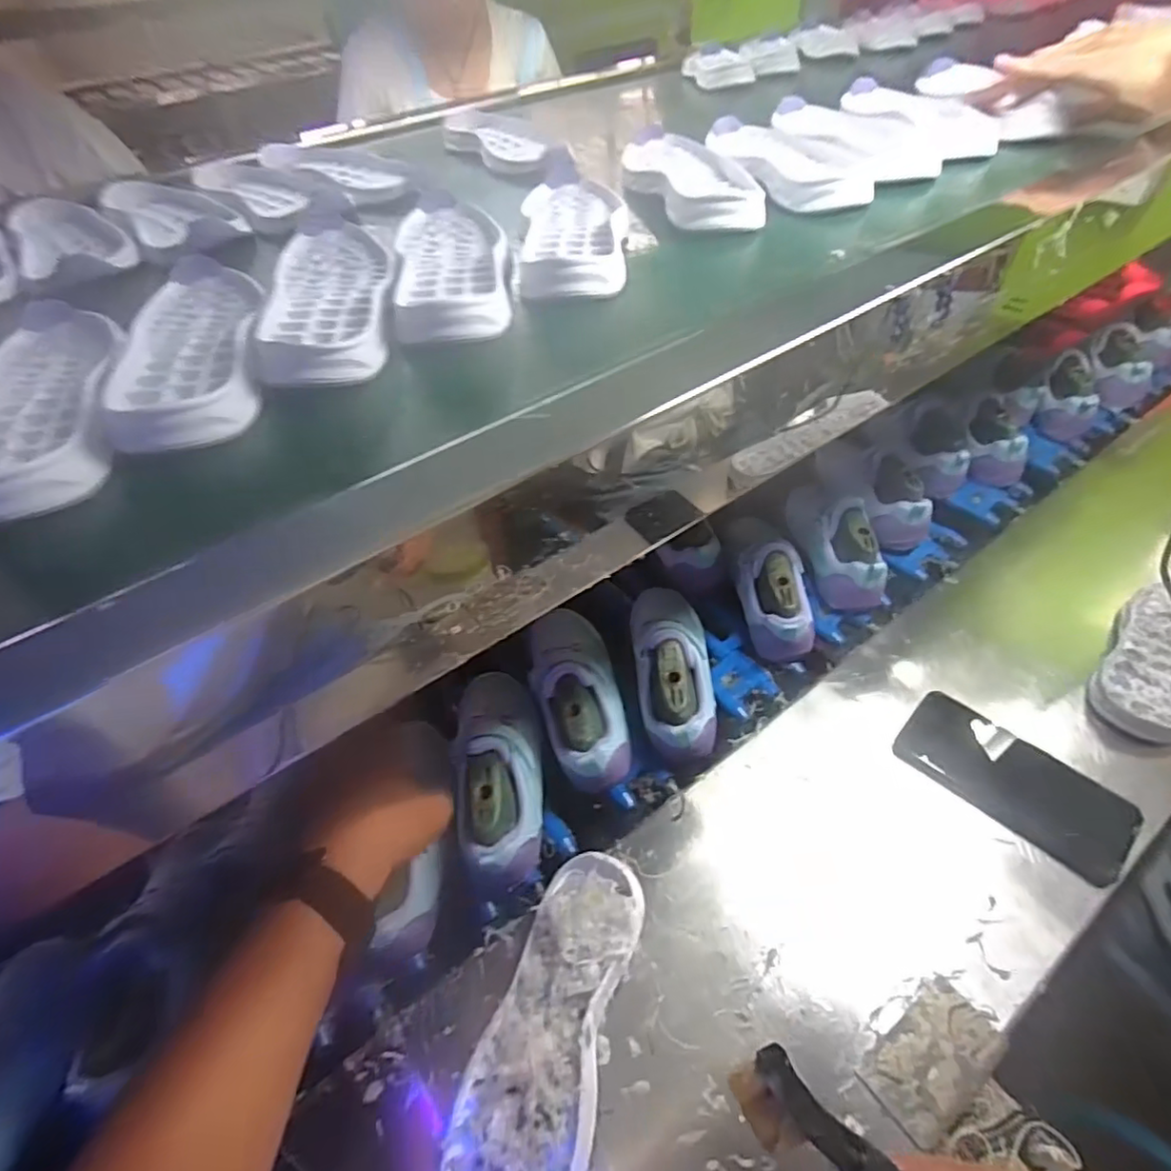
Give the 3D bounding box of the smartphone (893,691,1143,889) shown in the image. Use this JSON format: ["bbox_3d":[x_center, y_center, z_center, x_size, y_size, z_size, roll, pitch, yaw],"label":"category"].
[{"bbox_3d":[0.335,0.152,0.490,0.077,0.013,0.160,-39,58,-20],"label":"smartphone"}]

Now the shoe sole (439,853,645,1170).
[{"bbox_3d":[-0.025,0.280,0.391,0.083,0.040,0.218,9,52,15],"label":"shoe sole"}]

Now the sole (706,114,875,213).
[{"bbox_3d":[0.162,-0.346,0.508,0.072,0.017,0.211,-15,53,-4],"label":"sole"}]

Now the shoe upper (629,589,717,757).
[{"bbox_3d":[0.082,0.072,0.589,0.076,0.075,0.205,-5,50,3],"label":"shoe upper"}]

